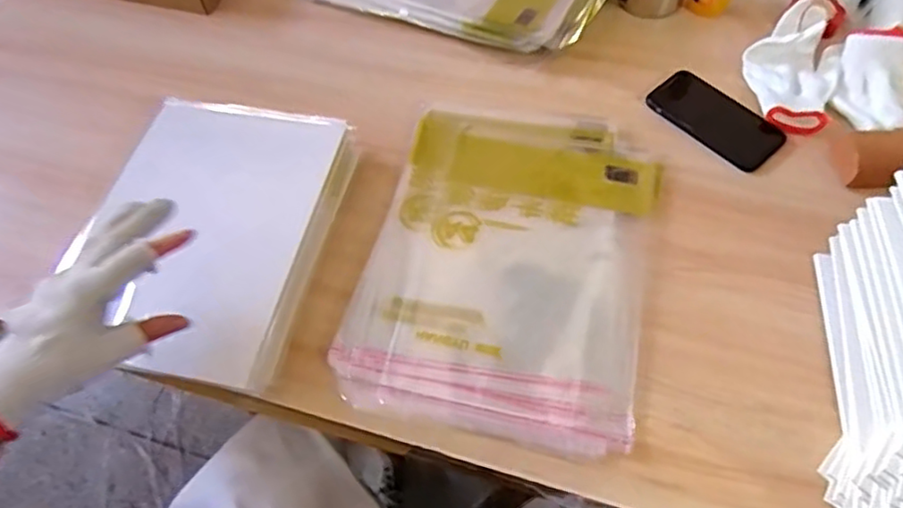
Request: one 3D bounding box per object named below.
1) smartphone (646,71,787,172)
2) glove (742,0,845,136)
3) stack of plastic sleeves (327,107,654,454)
[{"bbox_3d":[0.308,-0.158,0.738,0.078,0.008,0.148,-42,72,-14],"label":"smartphone"},{"bbox_3d":[0.414,-0.240,0.763,0.104,0.044,0.223,20,61,13],"label":"glove"},{"bbox_3d":[0.060,0.001,0.637,0.264,0.020,0.357,11,59,8],"label":"stack of plastic sleeves"}]

